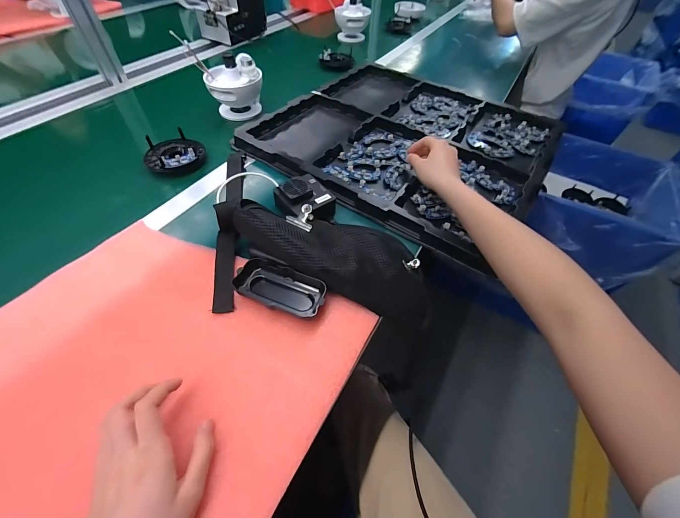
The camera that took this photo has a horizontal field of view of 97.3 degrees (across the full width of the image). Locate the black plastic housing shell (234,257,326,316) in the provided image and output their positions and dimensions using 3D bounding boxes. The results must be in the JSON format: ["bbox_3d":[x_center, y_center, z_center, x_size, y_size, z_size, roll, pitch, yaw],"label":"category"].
[{"bbox_3d":[-0.072,0.035,0.371,0.109,0.023,0.049,17,53,9],"label":"black plastic housing shell"}]

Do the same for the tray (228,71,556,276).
[{"bbox_3d":[0.149,-0.261,0.630,0.512,0.040,0.516,32,57,19],"label":"tray"}]

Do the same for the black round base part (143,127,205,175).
[{"bbox_3d":[-0.302,-0.193,0.552,0.099,0.038,0.091,-13,55,-14],"label":"black round base part"}]

